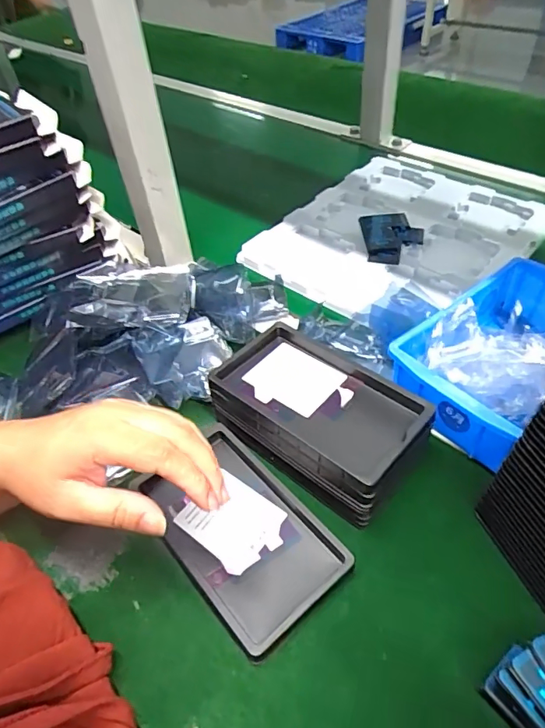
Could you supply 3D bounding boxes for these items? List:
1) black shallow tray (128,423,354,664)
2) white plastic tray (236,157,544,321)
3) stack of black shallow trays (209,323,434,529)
[{"bbox_3d":[-0.028,0.118,0.356,0.093,0.018,0.160,-34,54,-25],"label":"black shallow tray"},{"bbox_3d":[0.159,-0.168,0.603,0.266,0.017,0.323,34,58,30],"label":"white plastic tray"},{"bbox_3d":[0.033,0.041,0.391,0.163,0.061,0.106,32,57,29],"label":"stack of black shallow trays"}]

